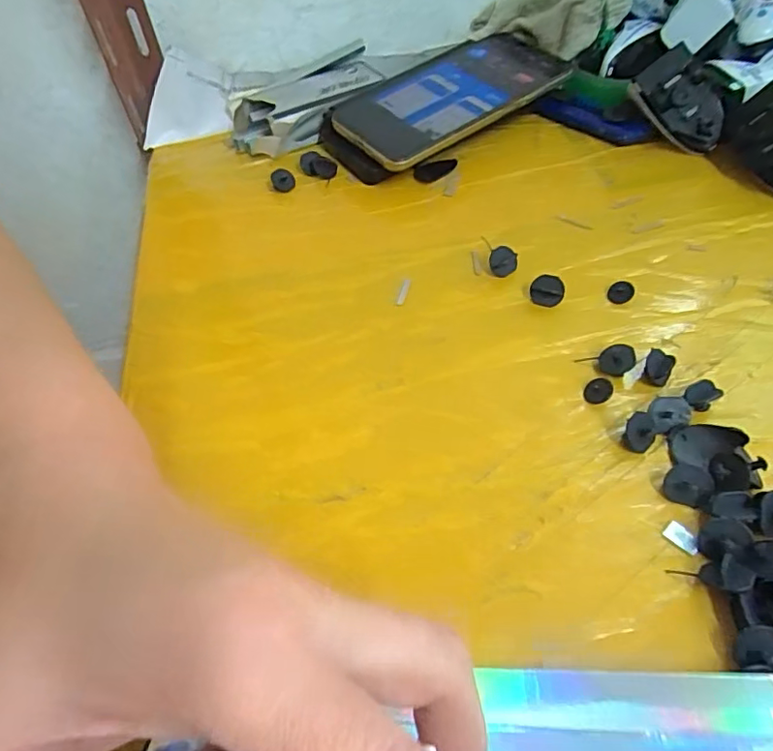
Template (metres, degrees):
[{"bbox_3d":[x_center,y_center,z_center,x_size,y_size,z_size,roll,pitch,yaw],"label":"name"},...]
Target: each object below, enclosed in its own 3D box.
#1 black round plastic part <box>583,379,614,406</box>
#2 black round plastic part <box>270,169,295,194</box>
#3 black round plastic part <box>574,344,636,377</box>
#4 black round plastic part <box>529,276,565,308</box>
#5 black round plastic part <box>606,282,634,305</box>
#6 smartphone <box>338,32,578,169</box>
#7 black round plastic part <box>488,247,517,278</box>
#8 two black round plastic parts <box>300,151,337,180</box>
[{"bbox_3d":[0.101,0.008,0.262,0.012,0.006,0.013,-3,51,4],"label":"black round plastic part"},{"bbox_3d":[-0.074,-0.139,0.392,0.017,0.016,0.011,-14,51,-5],"label":"black round plastic part"},{"bbox_3d":[0.109,-0.006,0.270,0.023,0.010,0.016,-6,51,1],"label":"black round plastic part"},{"bbox_3d":[0.088,-0.046,0.302,0.018,0.017,0.006,10,25,18],"label":"black round plastic part"},{"bbox_3d":[0.128,-0.045,0.301,0.013,0.007,0.012,-3,51,4],"label":"black round plastic part"},{"bbox_3d":[0.048,-0.208,0.406,0.171,0.010,0.092,-35,60,-16],"label":"smartphone"},{"bbox_3d":[0.068,-0.067,0.322,0.016,0.012,0.015,6,52,10],"label":"black round plastic part"},{"bbox_3d":[-0.050,-0.153,0.402,0.025,0.013,0.021,-10,51,-2],"label":"two black round plastic parts"}]

